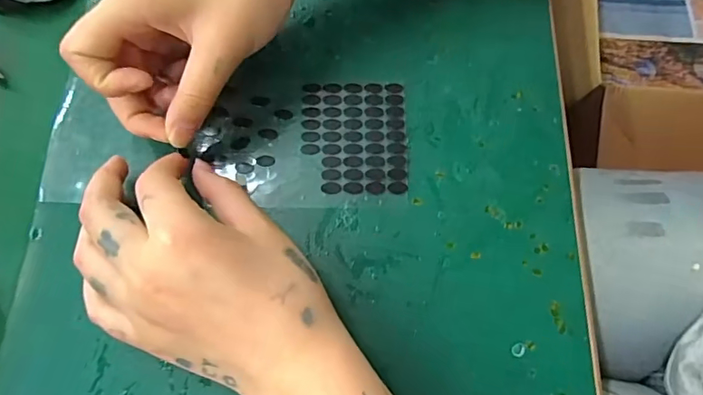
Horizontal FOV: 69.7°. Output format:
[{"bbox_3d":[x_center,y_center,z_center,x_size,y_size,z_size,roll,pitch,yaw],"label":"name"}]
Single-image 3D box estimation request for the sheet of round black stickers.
[{"bbox_3d":[-0.070,-0.032,0.293,0.202,0.007,0.075,-1,71,0],"label":"sheet of round black stickers"}]

